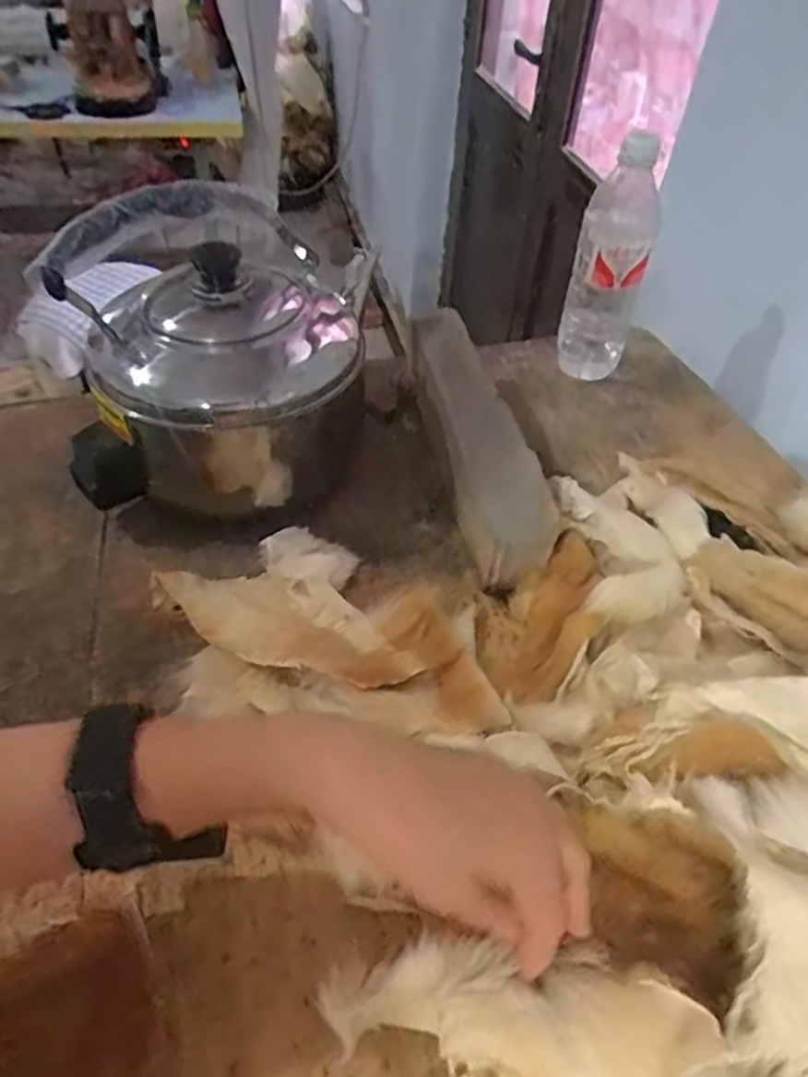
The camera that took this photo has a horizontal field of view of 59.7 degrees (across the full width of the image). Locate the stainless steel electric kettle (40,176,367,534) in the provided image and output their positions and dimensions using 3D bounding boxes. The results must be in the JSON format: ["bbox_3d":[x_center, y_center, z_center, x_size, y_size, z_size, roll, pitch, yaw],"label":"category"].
[{"bbox_3d":[-0.165,-0.164,0.595,0.239,0.189,0.268,-12,48,-15],"label":"stainless steel electric kettle"}]

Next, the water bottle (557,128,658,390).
[{"bbox_3d":[0.197,-0.253,0.678,0.057,0.222,0.066,-21,51,-23],"label":"water bottle"}]

